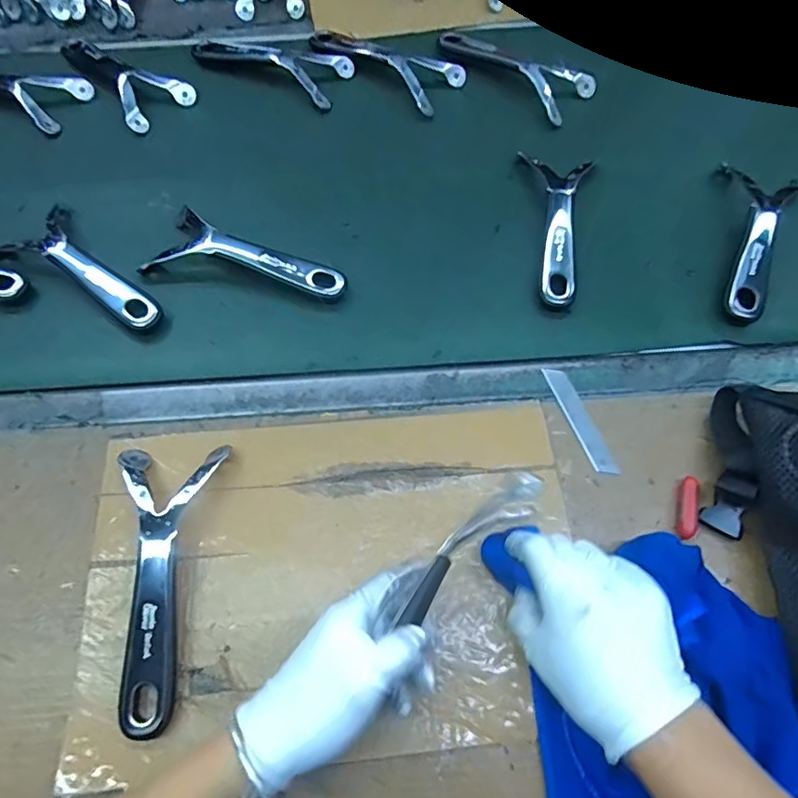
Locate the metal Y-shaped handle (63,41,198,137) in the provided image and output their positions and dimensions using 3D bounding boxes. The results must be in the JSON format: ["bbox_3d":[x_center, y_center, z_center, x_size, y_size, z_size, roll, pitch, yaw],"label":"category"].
[{"bbox_3d":[-0.324,-0.393,0.634,0.089,0.022,0.188,-36,69,-16],"label":"metal Y-shaped handle"}]

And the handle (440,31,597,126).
[{"bbox_3d":[0.130,-0.405,0.634,0.204,0.025,0.085,38,70,17],"label":"handle"}]

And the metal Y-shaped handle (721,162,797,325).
[{"bbox_3d":[0.337,-0.159,0.518,0.069,0.025,0.188,24,67,12],"label":"metal Y-shaped handle"}]

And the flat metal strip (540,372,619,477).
[{"bbox_3d":[0.155,0.017,0.450,0.020,0.004,0.103,-18,66,-8],"label":"flat metal strip"}]

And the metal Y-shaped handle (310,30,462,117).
[{"bbox_3d":[-0.014,-0.417,0.646,0.200,0.013,0.080,39,70,18],"label":"metal Y-shaped handle"}]

